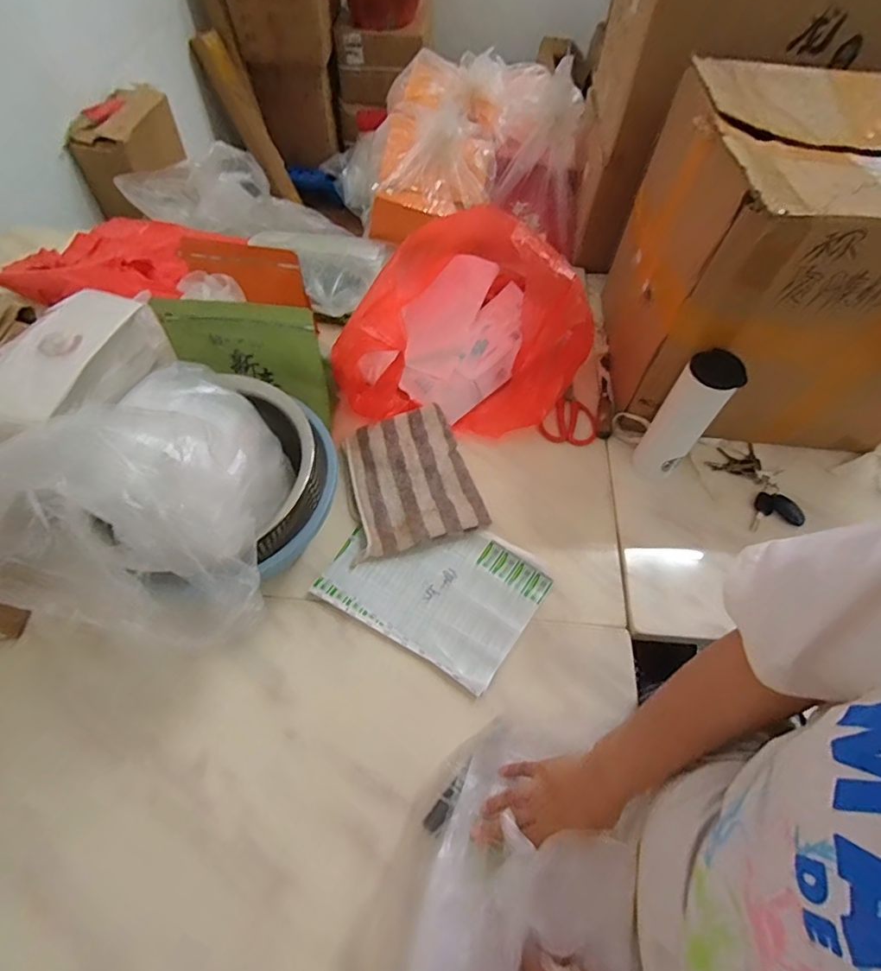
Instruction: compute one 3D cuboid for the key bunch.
[{"bbox_3d":[0.511,0.001,0.808,0.093,0.014,0.156,-14,60,-11],"label":"key bunch"}]

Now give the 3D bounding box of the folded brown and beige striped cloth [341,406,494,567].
[{"bbox_3d":[-0.053,-0.009,0.753,0.194,0.037,0.216,-17,60,-13],"label":"folded brown and beige striped cloth"}]

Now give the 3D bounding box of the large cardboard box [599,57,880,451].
[{"bbox_3d":[0.538,-0.336,0.780,0.445,0.400,0.392,2,58,-1],"label":"large cardboard box"}]

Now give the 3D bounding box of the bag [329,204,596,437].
[{"bbox_3d":[0.013,-0.295,0.813,0.375,0.238,0.358,-9,59,-8],"label":"bag"}]

